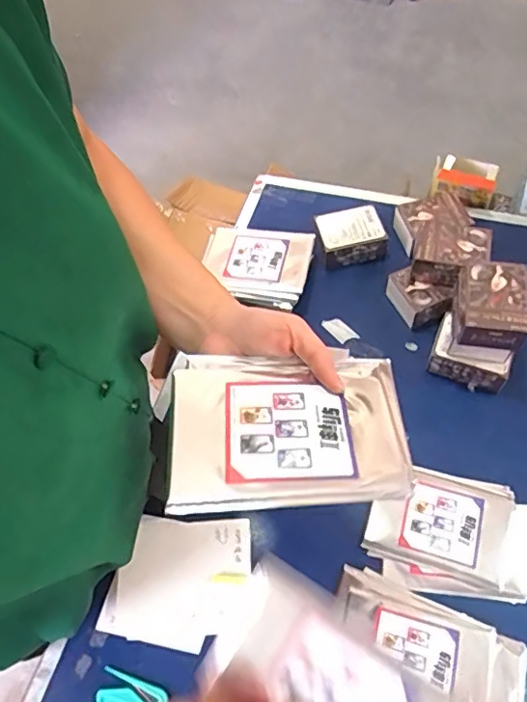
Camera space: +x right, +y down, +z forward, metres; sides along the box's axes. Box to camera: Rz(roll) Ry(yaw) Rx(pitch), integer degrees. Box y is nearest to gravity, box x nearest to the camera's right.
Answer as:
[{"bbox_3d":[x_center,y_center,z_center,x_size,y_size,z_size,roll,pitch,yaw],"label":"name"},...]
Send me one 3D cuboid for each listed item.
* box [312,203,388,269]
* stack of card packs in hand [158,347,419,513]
[{"bbox_3d":[0.128,-0.168,0.825,0.093,0.051,0.074,-13,61,-5],"label":"box"},{"bbox_3d":[0.014,0.053,0.374,0.158,0.037,0.117,-7,60,0],"label":"stack of card packs in hand"}]

